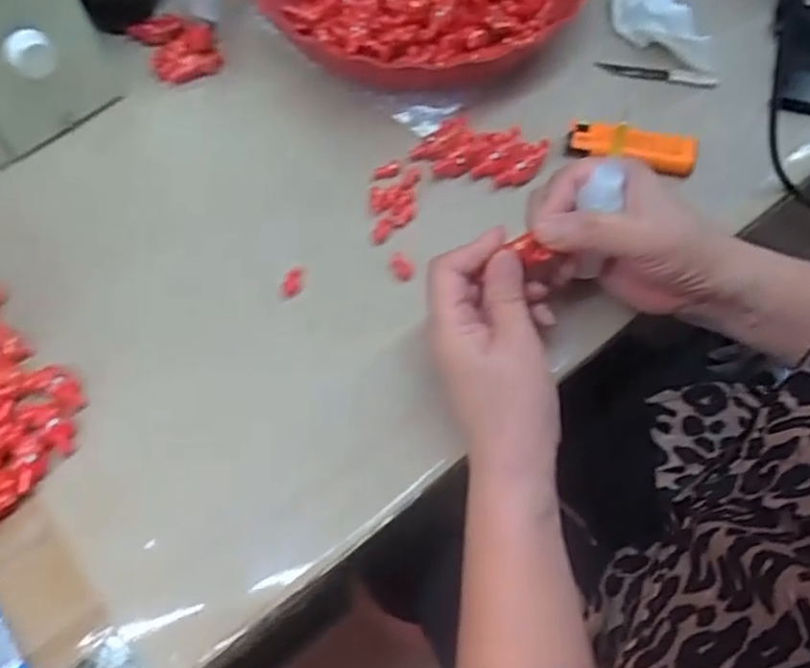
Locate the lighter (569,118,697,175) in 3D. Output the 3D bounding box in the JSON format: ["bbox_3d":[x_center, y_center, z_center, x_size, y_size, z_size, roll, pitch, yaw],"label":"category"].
[{"bbox_3d":[0.147,-0.122,0.479,0.080,0.015,0.023,12,63,9],"label":"lighter"}]

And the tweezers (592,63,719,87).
[{"bbox_3d":[0.177,-0.184,0.522,0.083,0.006,0.008,12,63,8],"label":"tweezers"}]

